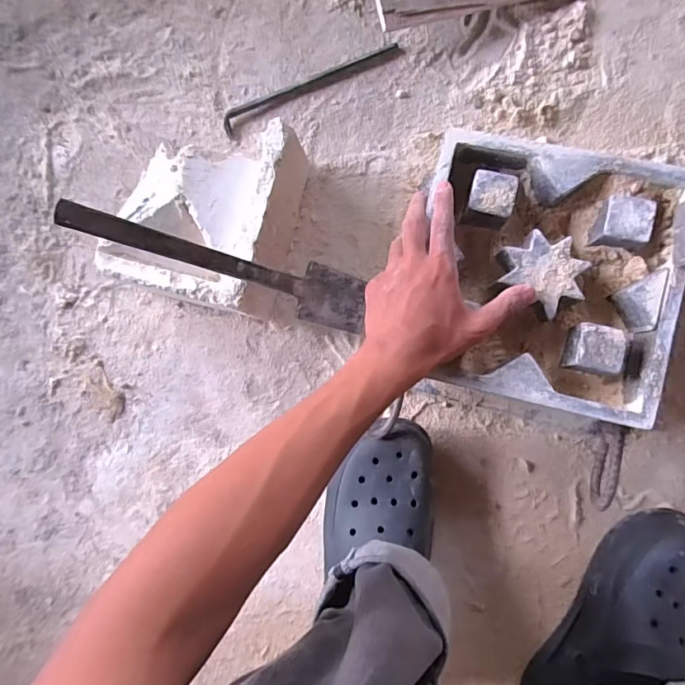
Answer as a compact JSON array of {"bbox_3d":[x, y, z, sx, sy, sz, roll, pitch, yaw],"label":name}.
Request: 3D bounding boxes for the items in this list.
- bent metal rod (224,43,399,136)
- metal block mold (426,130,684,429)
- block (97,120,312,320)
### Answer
[{"bbox_3d":[-0.042,-0.314,0.561,0.225,0.011,0.024,-23,88,7],"label":"bent metal rod"},{"bbox_3d":[0.184,-0.060,0.430,0.215,0.062,0.224,13,92,7],"label":"metal block mold"},{"bbox_3d":[-0.147,-0.141,0.523,0.177,0.115,0.193,13,92,7],"label":"block"}]

